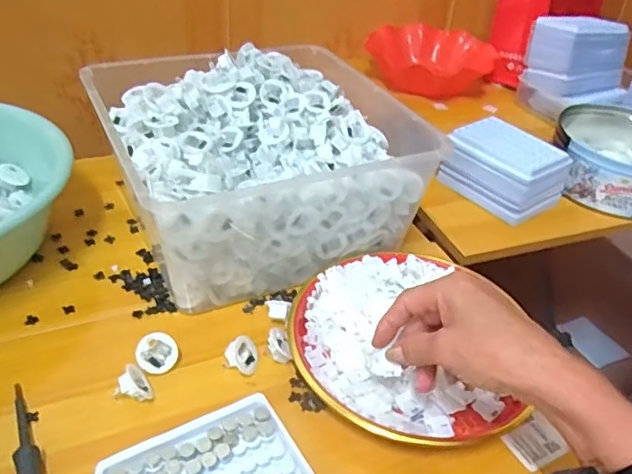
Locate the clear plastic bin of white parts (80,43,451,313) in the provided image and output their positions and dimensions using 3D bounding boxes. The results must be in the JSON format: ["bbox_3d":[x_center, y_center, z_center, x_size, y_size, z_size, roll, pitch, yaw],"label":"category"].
[{"bbox_3d":[-0.063,-0.083,0.636,0.296,0.146,0.264,-13,41,-23],"label":"clear plastic bin of white parts"}]

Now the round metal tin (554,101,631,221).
[{"bbox_3d":[0.414,-0.106,0.796,0.180,0.072,0.176,20,39,18],"label":"round metal tin"}]

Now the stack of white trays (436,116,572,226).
[{"bbox_3d":[0.248,-0.091,0.765,0.135,0.079,0.108,33,45,31],"label":"stack of white trays"}]

